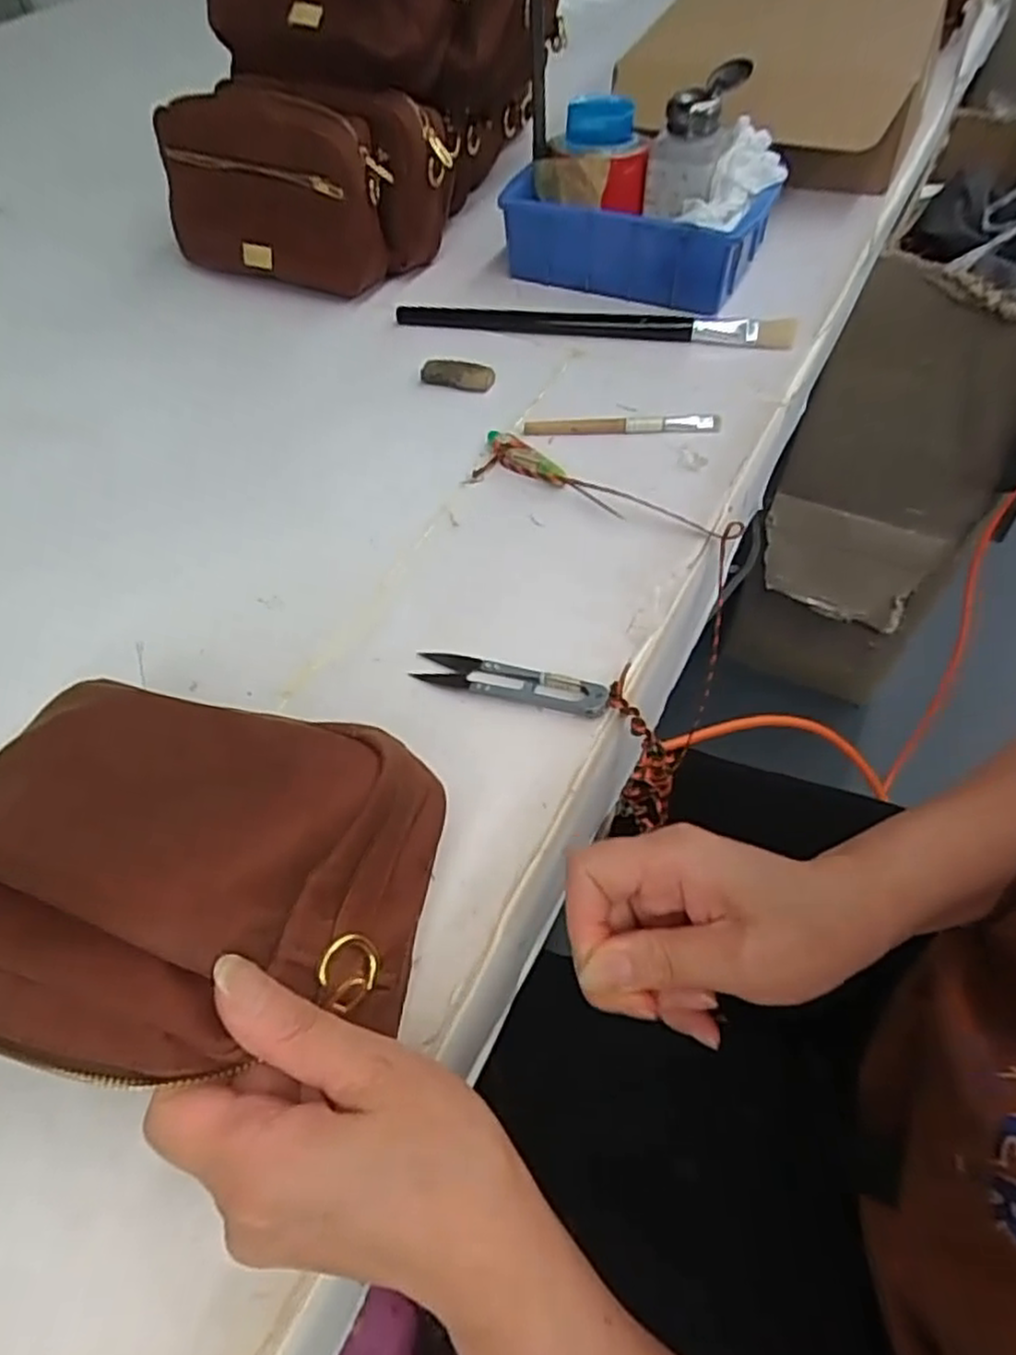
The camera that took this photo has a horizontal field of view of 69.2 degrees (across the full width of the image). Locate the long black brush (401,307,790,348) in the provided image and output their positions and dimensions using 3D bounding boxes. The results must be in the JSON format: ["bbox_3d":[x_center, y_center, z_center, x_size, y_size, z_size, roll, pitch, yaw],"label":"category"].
[{"bbox_3d":[0.060,-0.270,0.554,0.298,0.008,0.024,8,54,11],"label":"long black brush"}]

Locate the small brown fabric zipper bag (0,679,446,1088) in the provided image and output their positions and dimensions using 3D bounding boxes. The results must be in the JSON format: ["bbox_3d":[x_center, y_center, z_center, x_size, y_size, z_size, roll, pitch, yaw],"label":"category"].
[{"bbox_3d":[-0.131,0.070,0.272,0.188,0.067,0.130,11,55,14],"label":"small brown fabric zipper bag"}]

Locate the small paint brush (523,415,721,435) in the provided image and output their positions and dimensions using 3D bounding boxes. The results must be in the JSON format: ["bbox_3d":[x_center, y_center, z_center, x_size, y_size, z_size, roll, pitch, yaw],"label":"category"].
[{"bbox_3d":[0.075,-0.168,0.487,0.127,0.006,0.013,-1,53,5],"label":"small paint brush"}]

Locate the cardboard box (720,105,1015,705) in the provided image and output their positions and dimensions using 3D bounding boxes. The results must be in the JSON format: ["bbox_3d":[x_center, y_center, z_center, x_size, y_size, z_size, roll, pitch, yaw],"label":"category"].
[{"bbox_3d":[0.558,-0.321,1.050,0.235,0.643,0.449,23,60,17],"label":"cardboard box"}]

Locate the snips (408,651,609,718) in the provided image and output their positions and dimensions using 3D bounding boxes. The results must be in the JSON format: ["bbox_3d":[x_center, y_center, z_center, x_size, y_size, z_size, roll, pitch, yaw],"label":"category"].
[{"bbox_3d":[0.001,0.002,0.380,0.101,0.011,0.022,13,56,15],"label":"snips"}]

